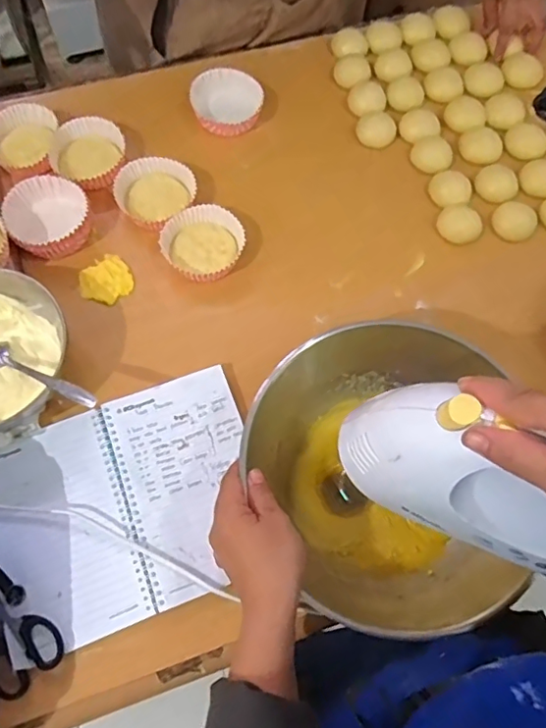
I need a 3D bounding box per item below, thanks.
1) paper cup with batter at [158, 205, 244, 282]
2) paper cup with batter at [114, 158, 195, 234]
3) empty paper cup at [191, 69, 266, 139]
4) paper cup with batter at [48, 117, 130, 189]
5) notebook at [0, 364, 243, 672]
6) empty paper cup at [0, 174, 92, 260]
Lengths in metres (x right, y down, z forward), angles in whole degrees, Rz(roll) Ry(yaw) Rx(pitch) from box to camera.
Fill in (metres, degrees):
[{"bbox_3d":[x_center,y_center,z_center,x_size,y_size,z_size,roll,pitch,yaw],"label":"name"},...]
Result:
[{"bbox_3d":[-0.083,-0.143,0.649,0.083,0.031,0.087,1,68,-2],"label":"paper cup with batter"},{"bbox_3d":[-0.144,-0.211,0.674,0.086,0.030,0.091,1,68,-2],"label":"paper cup with batter"},{"bbox_3d":[-0.064,-0.344,0.721,0.093,0.028,0.083,14,68,4],"label":"empty paper cup"},{"bbox_3d":[-0.227,-0.256,0.682,0.091,0.043,0.088,1,68,-2],"label":"paper cup with batter"},{"bbox_3d":[-0.143,0.135,0.537,0.258,0.011,0.206,-20,70,-10],"label":"notebook"},{"bbox_3d":[-0.262,-0.172,0.648,0.094,0.039,0.091,1,68,-2],"label":"empty paper cup"}]

